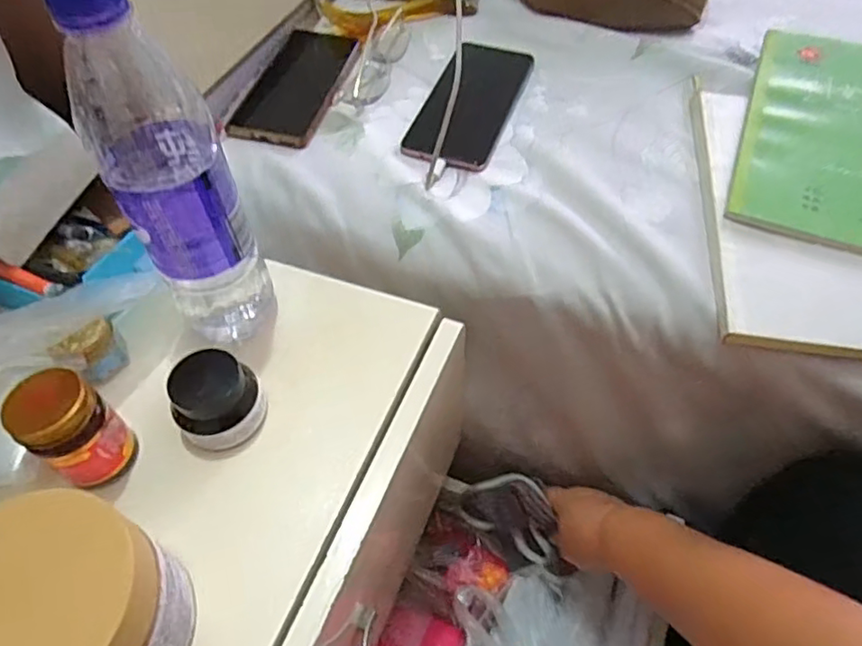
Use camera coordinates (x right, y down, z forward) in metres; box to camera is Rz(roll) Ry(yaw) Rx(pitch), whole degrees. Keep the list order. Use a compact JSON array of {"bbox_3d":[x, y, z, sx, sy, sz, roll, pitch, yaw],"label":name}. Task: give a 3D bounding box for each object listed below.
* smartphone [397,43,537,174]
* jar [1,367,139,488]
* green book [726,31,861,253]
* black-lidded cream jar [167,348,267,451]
[{"bbox_3d":[0.036,-0.201,0.532,0.074,0.006,0.165,16,56,14],"label":"smartphone"},{"bbox_3d":[-0.199,0.061,0.335,0.046,0.070,0.040,23,57,18],"label":"jar"},{"bbox_3d":[0.341,-0.148,0.469,0.168,0.016,0.259,17,60,18],"label":"green book"},{"bbox_3d":[-0.128,0.047,0.360,0.050,0.045,0.045,-31,58,-20],"label":"black-lidded cream jar"}]

